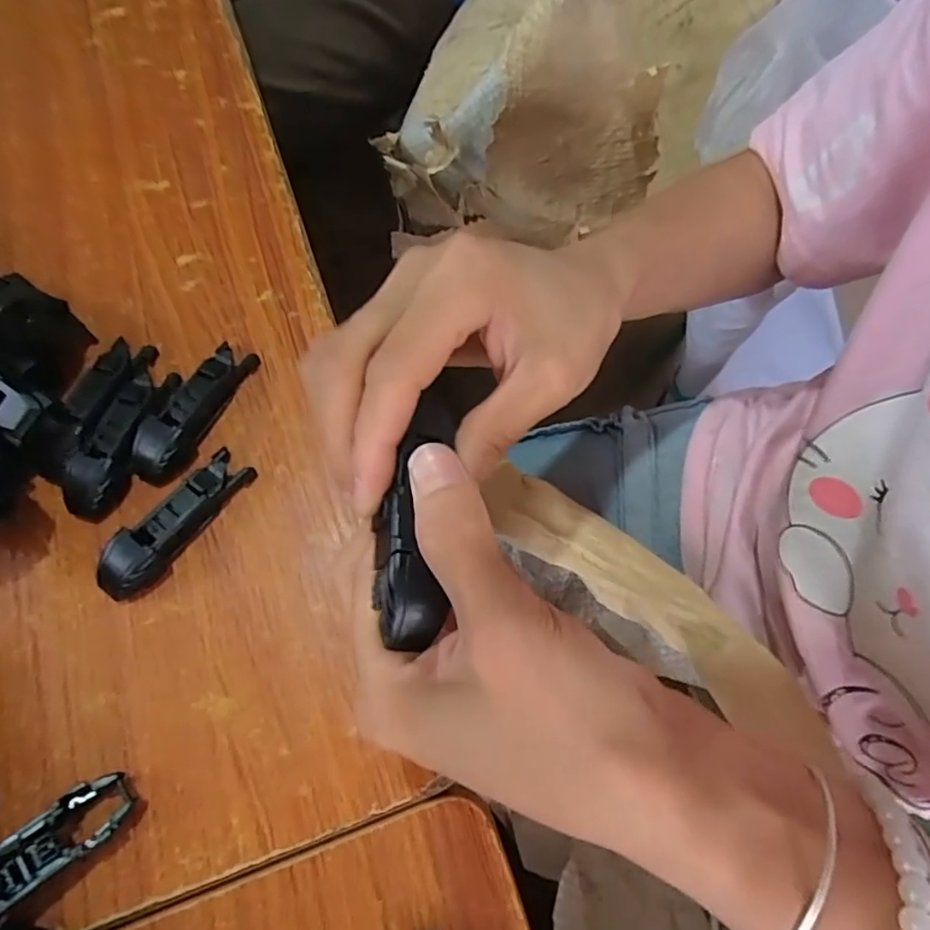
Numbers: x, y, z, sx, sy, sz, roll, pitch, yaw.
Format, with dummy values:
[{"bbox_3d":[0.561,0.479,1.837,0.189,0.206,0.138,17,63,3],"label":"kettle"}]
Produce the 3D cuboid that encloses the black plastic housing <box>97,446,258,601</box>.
[{"bbox_3d":[-0.122,0.023,0.241,0.022,0.015,0.072,33,70,10],"label":"black plastic housing"}]

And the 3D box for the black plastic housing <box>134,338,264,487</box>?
[{"bbox_3d":[-0.123,-0.026,0.261,0.021,0.015,0.072,24,69,7],"label":"black plastic housing"}]

